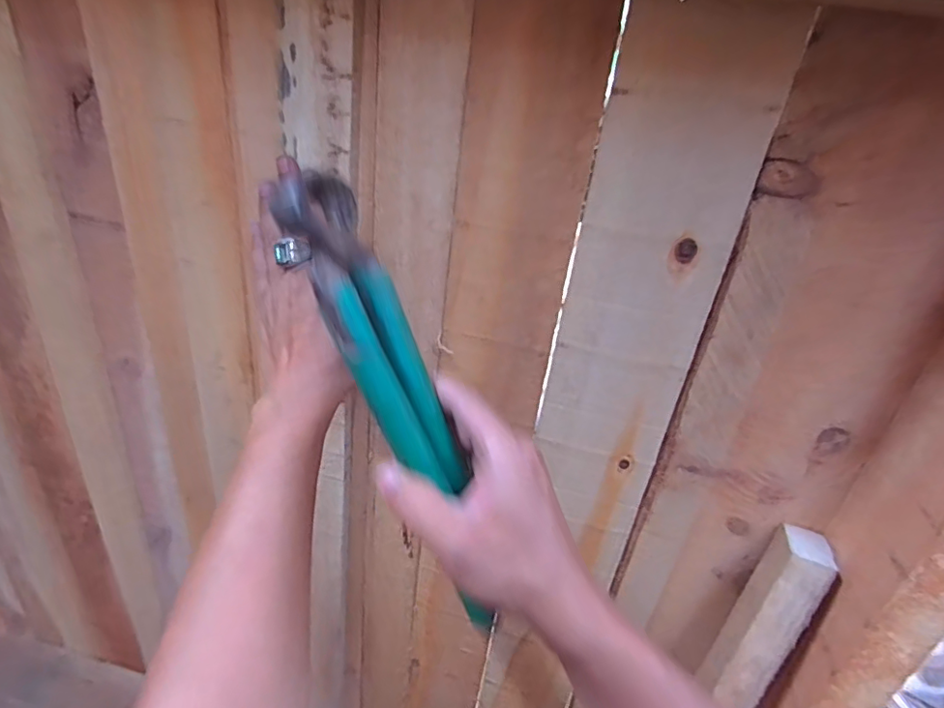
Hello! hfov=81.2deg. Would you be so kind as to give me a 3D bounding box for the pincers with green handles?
[{"bbox_3d":[-0.034,0.024,0.286,0.024,0.239,0.045,-15,12,43],"label":"pincers with green handles"}]

